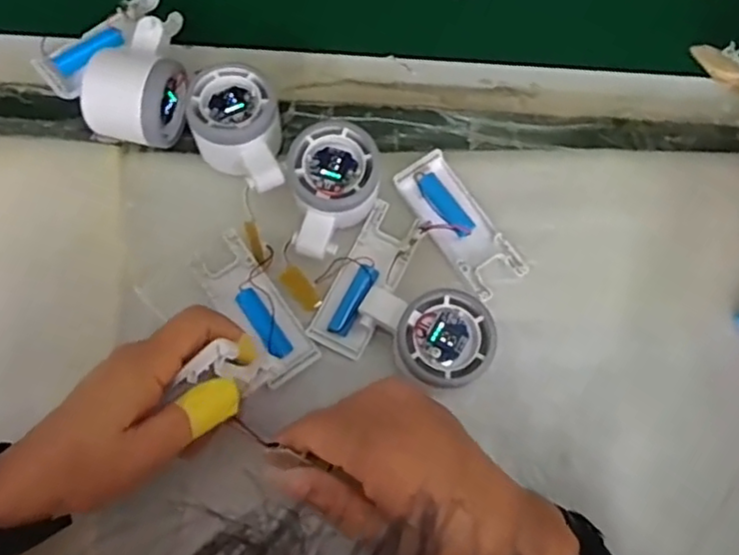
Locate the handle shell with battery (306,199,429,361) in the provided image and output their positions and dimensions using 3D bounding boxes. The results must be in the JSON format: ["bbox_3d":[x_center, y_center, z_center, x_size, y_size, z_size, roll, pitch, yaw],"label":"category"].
[{"bbox_3d":[-0.001,0.000,0.422,0.039,0.021,0.102,27,76,6],"label":"handle shell with battery"}]

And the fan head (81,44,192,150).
[{"bbox_3d":[-0.158,-0.123,0.430,0.057,0.050,0.059,20,75,4],"label":"fan head"}]

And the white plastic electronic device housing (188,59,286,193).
[{"bbox_3d":[-0.089,-0.095,0.431,0.058,0.049,0.082,-4,75,-3],"label":"white plastic electronic device housing"}]

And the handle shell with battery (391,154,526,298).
[{"bbox_3d":[0.060,-0.037,0.432,0.043,0.017,0.103,-33,78,-10],"label":"handle shell with battery"}]

